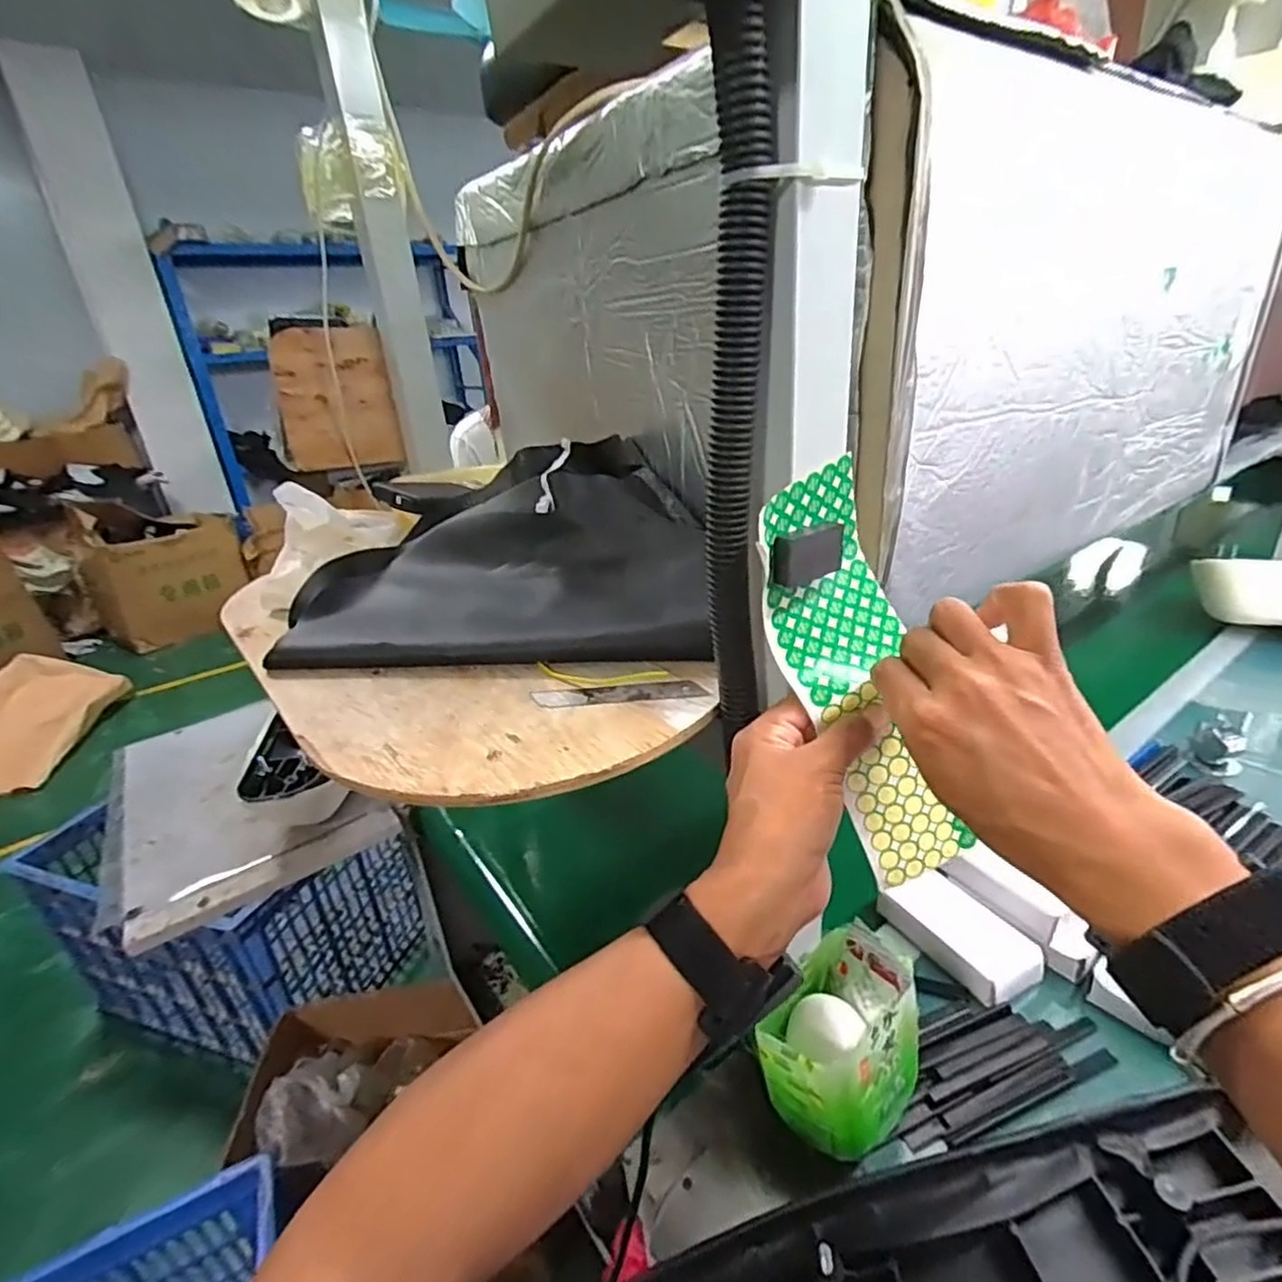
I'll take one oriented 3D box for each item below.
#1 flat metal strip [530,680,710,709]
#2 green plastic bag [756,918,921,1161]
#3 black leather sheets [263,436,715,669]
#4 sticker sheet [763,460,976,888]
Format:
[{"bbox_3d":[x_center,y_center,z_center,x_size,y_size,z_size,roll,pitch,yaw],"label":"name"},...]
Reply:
[{"bbox_3d":[-0.014,0.031,0.387,0.101,0.004,0.020,-4,25,3],"label":"flat metal strip"},{"bbox_3d":[0.138,0.265,0.442,0.085,0.084,0.111,18,34,40],"label":"green plastic bag"},{"bbox_3d":[-0.101,-0.070,0.488,0.298,0.103,0.193,-1,26,9],"label":"black leather sheets"},{"bbox_3d":[0.113,0.023,0.343,0.070,0.218,0.036,-27,10,-39],"label":"sticker sheet"}]

